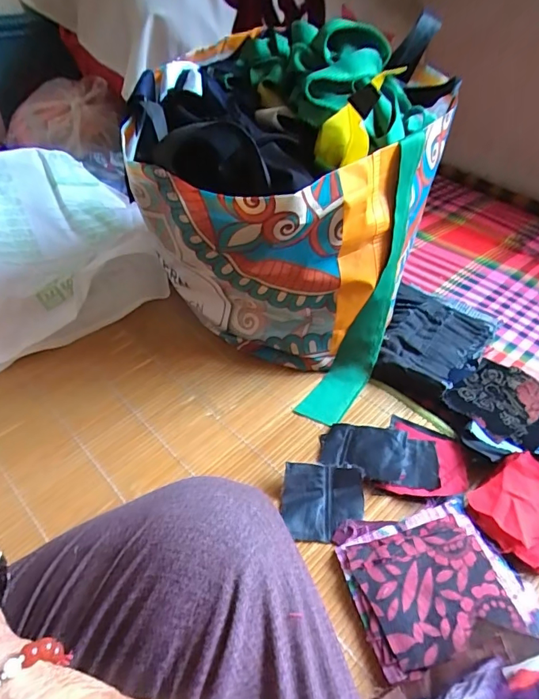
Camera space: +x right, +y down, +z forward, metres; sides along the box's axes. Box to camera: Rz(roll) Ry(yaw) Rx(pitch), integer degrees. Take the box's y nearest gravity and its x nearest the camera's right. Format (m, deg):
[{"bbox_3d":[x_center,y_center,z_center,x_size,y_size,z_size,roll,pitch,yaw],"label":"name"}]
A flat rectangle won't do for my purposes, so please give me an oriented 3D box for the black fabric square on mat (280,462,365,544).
[{"bbox_3d":[0.049,0.141,0.418,0.072,0.006,0.068,2,57,5],"label":"black fabric square on mat"}]

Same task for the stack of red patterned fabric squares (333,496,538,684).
[{"bbox_3d":[0.131,0.184,0.366,0.128,0.028,0.112,-8,45,-10],"label":"stack of red patterned fabric squares"}]

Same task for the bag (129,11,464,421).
[{"bbox_3d":[0.010,-0.144,0.519,0.290,0.306,0.272,18,44,16],"label":"bag"}]

